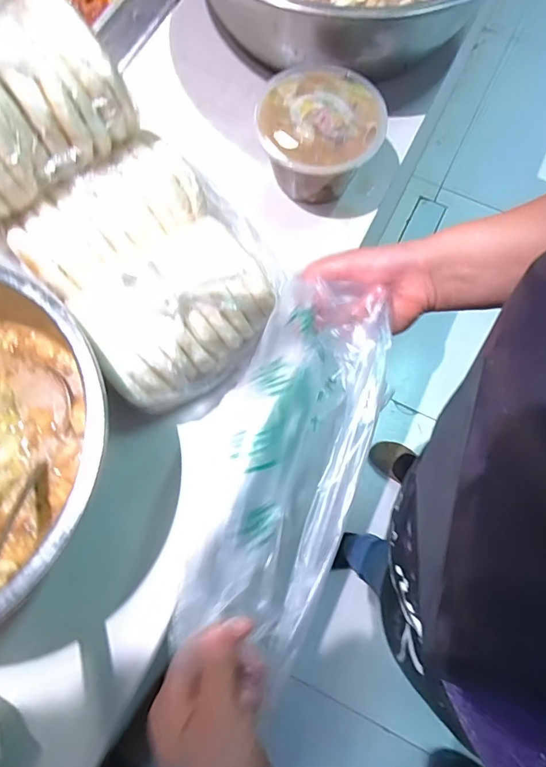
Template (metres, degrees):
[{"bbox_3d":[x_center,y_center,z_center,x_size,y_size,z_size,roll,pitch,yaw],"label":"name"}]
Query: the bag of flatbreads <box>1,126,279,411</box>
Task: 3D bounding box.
[{"bbox_3d":[-0.120,-0.108,0.456,0.188,0.099,0.221,-36,77,-11],"label":"bag of flatbreads"}]

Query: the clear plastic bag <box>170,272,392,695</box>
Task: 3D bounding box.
[{"bbox_3d":[0.021,0.064,0.385,0.089,0.122,0.285,19,80,5],"label":"clear plastic bag"}]

